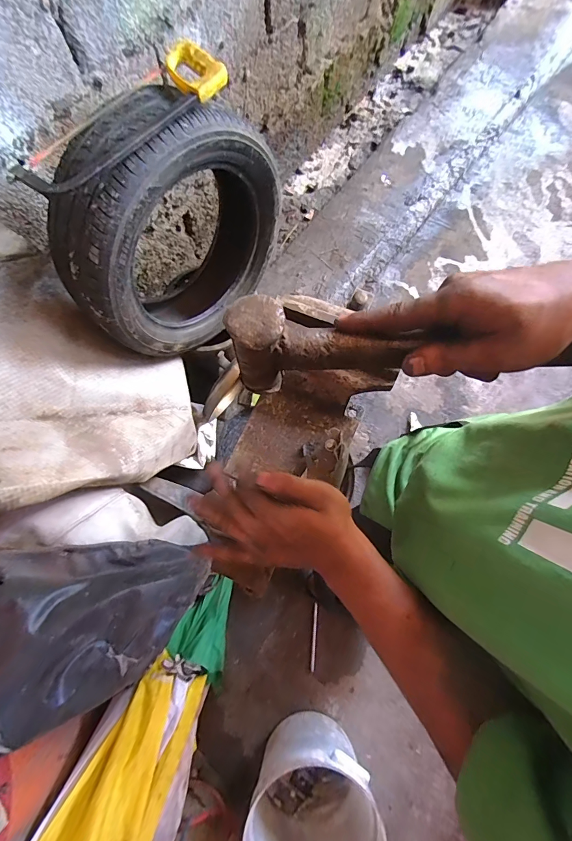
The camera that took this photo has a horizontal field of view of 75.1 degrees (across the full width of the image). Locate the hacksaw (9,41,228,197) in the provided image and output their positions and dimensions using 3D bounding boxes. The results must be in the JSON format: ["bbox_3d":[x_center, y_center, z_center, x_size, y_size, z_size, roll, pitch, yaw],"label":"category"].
[{"bbox_3d":[-0.281,-0.524,0.645,0.148,0.033,0.404,40,79,9],"label":"hacksaw"}]

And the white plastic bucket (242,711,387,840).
[{"bbox_3d":[0.060,0.986,0.965,0.311,0.291,0.319,-10,76,-2],"label":"white plastic bucket"}]

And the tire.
[{"bbox_3d":[-0.254,-0.423,0.888,0.197,0.543,0.519,40,79,9],"label":"tire"}]

